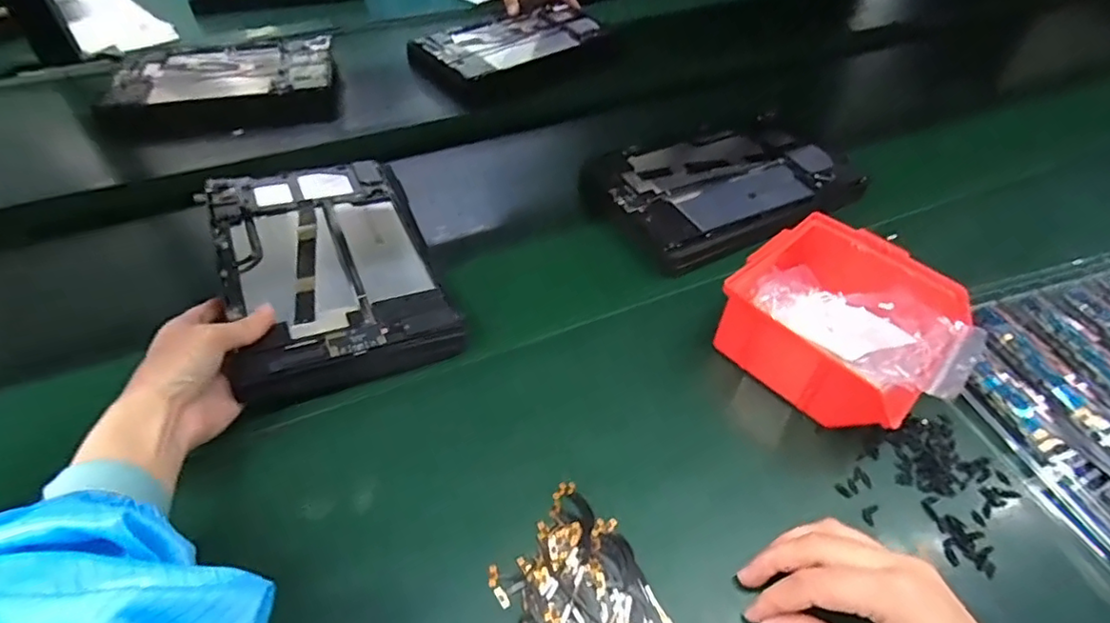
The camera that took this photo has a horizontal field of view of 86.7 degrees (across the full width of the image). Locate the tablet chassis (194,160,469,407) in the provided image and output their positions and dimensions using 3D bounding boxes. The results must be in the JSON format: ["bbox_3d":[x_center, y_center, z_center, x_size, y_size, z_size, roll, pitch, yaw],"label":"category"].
[{"bbox_3d":[-0.181,-0.038,0.477,0.159,0.034,0.251,-16,49,-24],"label":"tablet chassis"}]

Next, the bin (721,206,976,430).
[{"bbox_3d":[0.199,0.008,0.415,0.123,0.064,0.132,-35,56,-27],"label":"bin"}]

